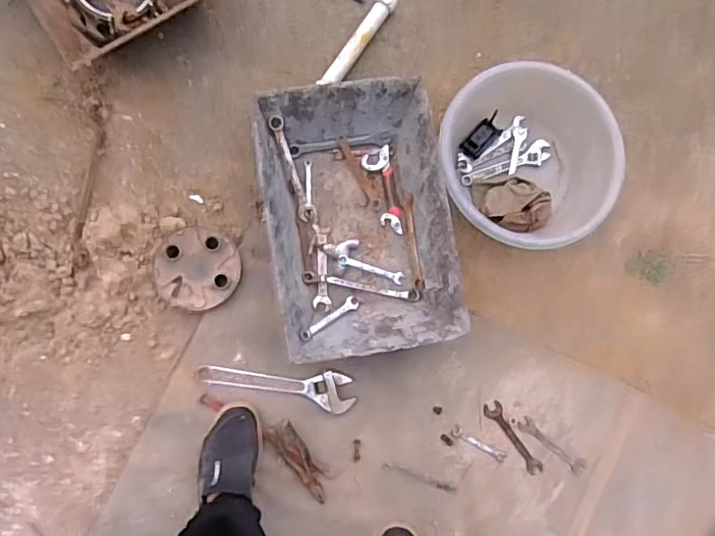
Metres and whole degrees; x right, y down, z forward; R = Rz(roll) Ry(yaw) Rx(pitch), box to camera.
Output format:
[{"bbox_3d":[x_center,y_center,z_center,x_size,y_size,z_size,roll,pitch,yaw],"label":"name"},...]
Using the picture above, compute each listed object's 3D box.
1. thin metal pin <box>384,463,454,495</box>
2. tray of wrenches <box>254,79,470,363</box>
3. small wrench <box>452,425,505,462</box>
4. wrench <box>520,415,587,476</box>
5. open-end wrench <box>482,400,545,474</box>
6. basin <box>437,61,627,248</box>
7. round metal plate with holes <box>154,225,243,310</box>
[{"bbox_3d":[0.115,0.389,1.027,0.142,0.006,0.014,22,84,-6],"label":"thin metal pin"},{"bbox_3d":[-0.003,-0.087,1.002,0.312,0.107,0.467,-9,87,-8],"label":"tray of wrenches"},{"bbox_3d":[0.226,0.328,1.038,0.109,0.011,0.021,29,83,-5],"label":"small wrench"},{"bbox_3d":[0.370,0.338,1.058,0.138,0.004,0.031,37,82,8],"label":"wrench"},{"bbox_3d":[0.294,0.321,1.051,0.035,0.004,0.154,-33,82,-8],"label":"open-end wrench"},{"bbox_3d":[0.307,-0.201,1.045,0.321,0.113,0.326,1,86,-8],"label":"basin"},{"bbox_3d":[-0.286,0.001,1.004,0.142,0.031,0.144,1,86,-8],"label":"round metal plate with holes"}]

